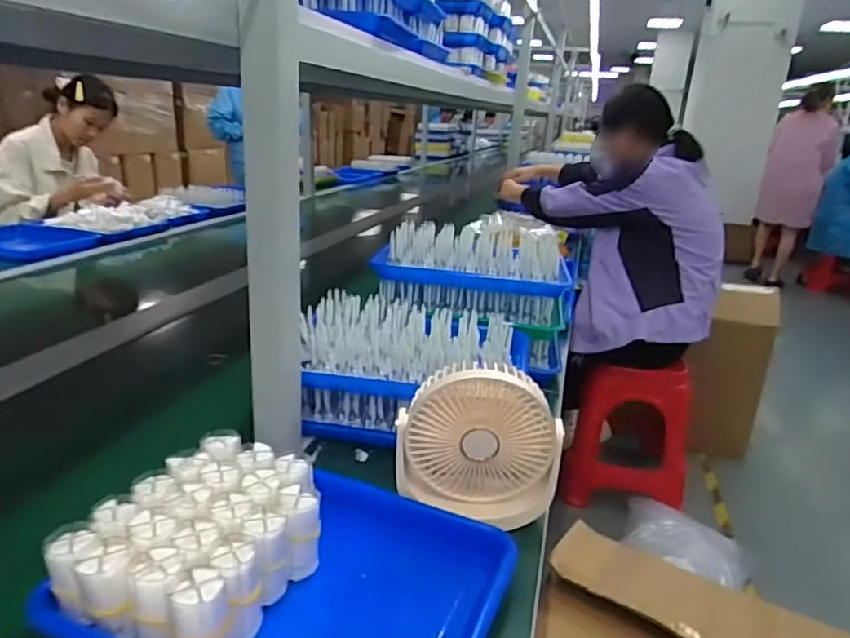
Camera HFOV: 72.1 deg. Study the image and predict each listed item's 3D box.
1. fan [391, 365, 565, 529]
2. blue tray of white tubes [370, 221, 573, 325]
[{"bbox_3d":[0.056,0.126,0.597,0.161,0.158,0.069,8,20,9],"label":"fan"},{"bbox_3d":[0.090,-0.089,1.015,0.298,0.105,0.199,7,20,8],"label":"blue tray of white tubes"}]

